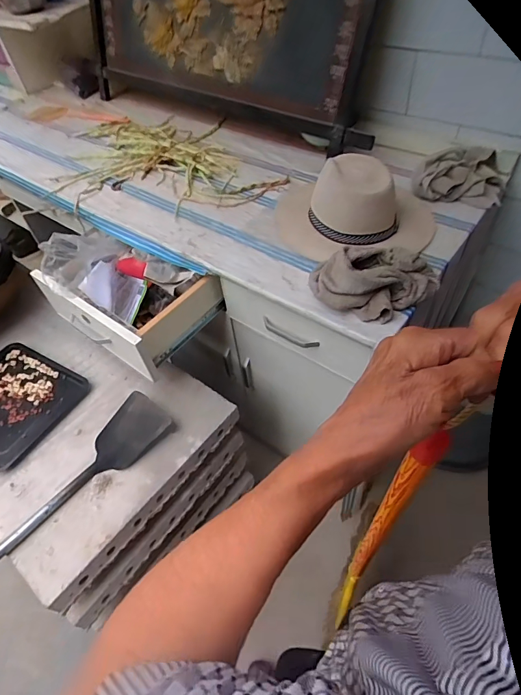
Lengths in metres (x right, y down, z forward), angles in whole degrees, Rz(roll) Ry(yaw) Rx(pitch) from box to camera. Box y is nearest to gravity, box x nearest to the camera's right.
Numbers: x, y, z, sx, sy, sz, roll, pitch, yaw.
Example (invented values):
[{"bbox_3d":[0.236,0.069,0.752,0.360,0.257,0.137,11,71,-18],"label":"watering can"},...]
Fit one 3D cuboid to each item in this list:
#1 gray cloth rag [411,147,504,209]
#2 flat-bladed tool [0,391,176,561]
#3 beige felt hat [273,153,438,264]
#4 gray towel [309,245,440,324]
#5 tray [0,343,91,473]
[{"bbox_3d":[0.462,-0.402,0.943,0.205,0.053,0.164,9,53,12],"label":"gray cloth rag"},{"bbox_3d":[-0.404,0.282,0.789,0.118,0.039,0.516,36,63,28],"label":"flat-bladed tool"},{"bbox_3d":[0.193,-0.323,0.868,0.331,0.116,0.287,7,53,11],"label":"beige felt hat"},{"bbox_3d":[0.205,-0.118,0.714,0.227,0.079,0.122,-2,51,3],"label":"gray towel"},{"bbox_3d":[-0.593,0.123,0.955,0.293,0.024,0.268,24,57,22],"label":"tray"}]

